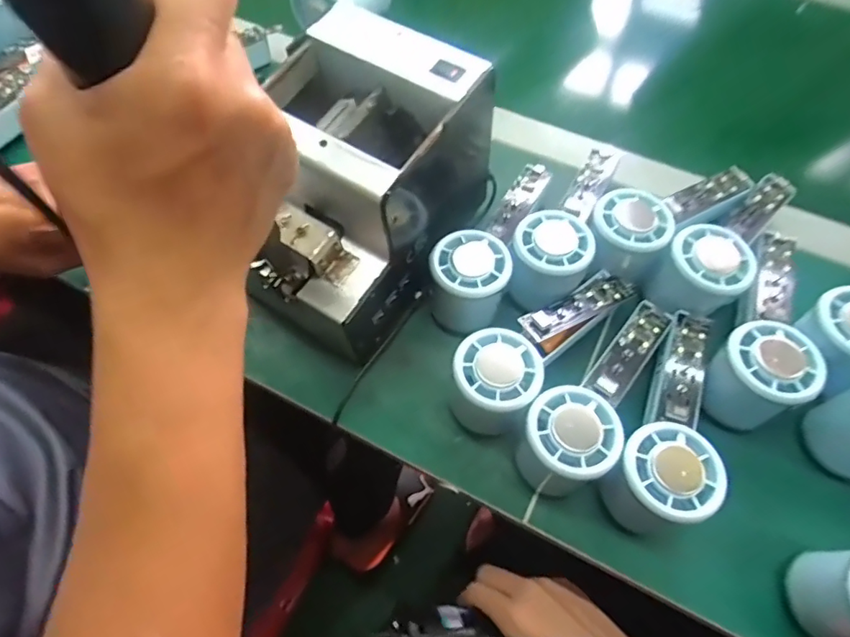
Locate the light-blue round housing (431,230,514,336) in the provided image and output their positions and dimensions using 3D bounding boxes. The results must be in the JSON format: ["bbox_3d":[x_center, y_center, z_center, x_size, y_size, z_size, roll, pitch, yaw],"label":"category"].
[{"bbox_3d":[0.033,-0.026,0.393,0.054,0.059,0.055,-1,63,1],"label":"light-blue round housing"}]

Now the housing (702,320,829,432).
[{"bbox_3d":[0.220,0.037,0.354,0.054,0.055,0.054,-1,63,1],"label":"housing"}]

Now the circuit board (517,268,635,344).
[{"bbox_3d":[0.107,-0.010,0.378,0.085,0.020,0.028,-29,66,-13],"label":"circuit board"}]

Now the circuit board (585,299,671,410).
[{"bbox_3d":[0.142,0.022,0.366,0.024,0.011,0.086,35,69,17],"label":"circuit board"}]

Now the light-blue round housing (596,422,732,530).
[{"bbox_3d":[0.144,0.098,0.328,0.053,0.054,0.057,-1,63,1],"label":"light-blue round housing"}]

